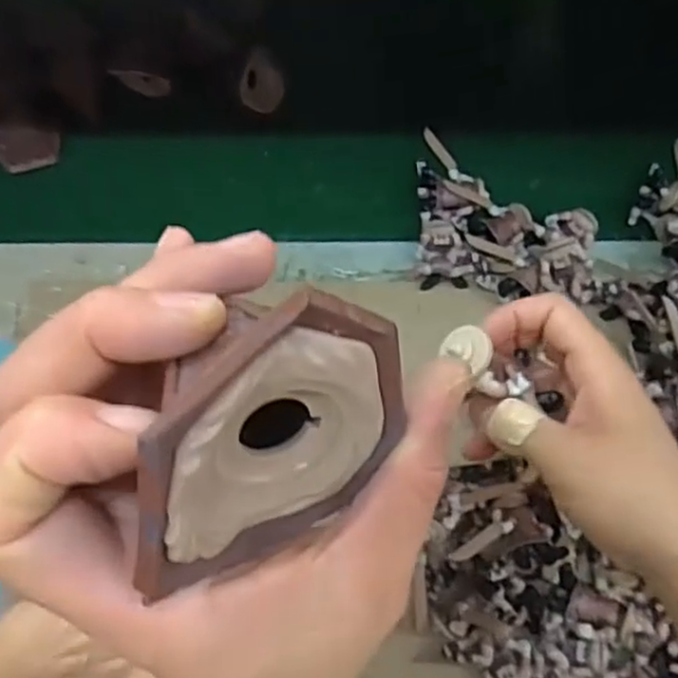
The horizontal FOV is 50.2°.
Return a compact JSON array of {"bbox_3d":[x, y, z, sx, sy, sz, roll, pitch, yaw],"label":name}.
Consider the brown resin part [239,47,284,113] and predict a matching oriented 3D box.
[{"bbox_3d":[-0.069,-0.226,0.645,0.043,0.012,0.056,33,69,-39],"label":"brown resin part"}]

